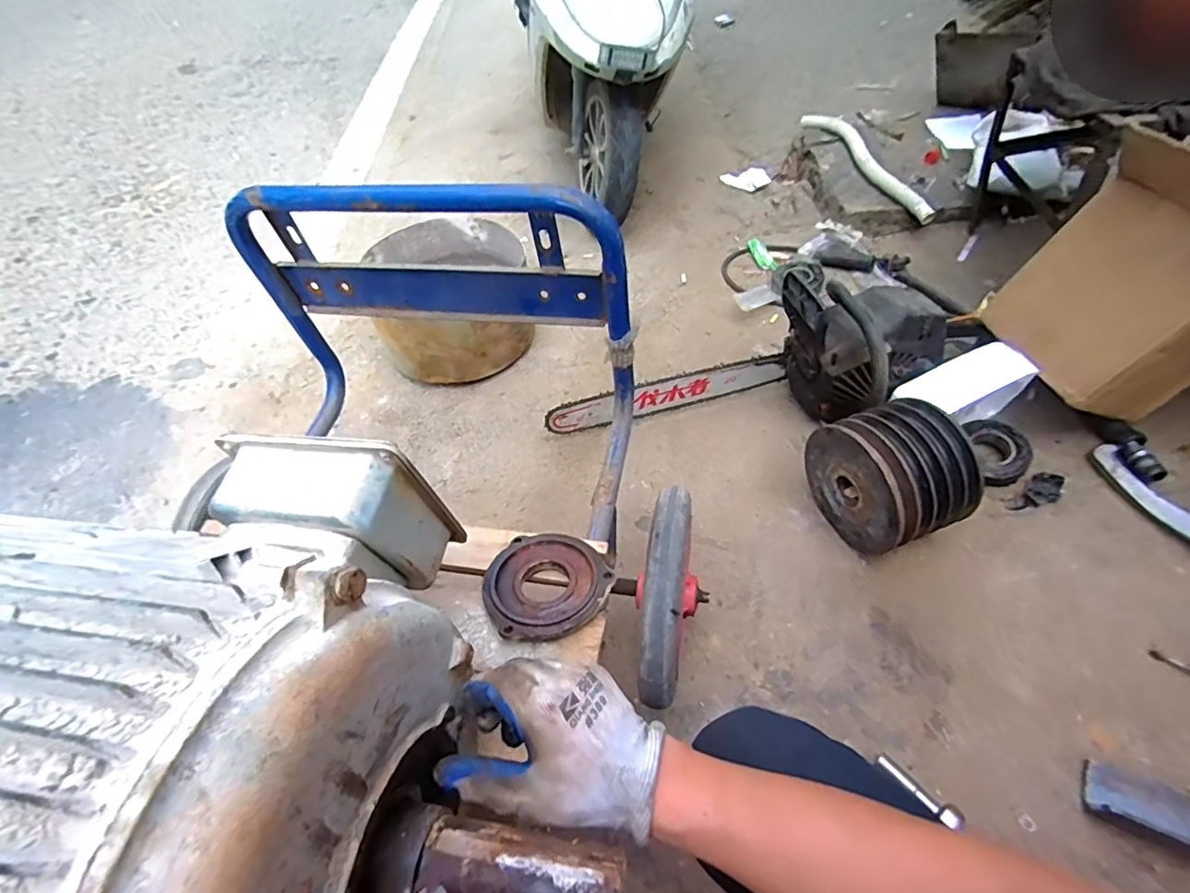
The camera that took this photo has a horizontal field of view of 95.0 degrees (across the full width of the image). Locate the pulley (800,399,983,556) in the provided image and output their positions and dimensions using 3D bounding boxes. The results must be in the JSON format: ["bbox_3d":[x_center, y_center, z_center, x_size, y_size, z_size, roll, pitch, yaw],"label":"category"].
[{"bbox_3d":[0.432,0.044,0.808,0.122,0.197,0.193,-17,54,-10],"label":"pulley"}]

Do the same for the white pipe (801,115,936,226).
[{"bbox_3d":[0.672,-0.712,1.354,0.069,0.058,0.521,-14,54,-8],"label":"white pipe"}]

